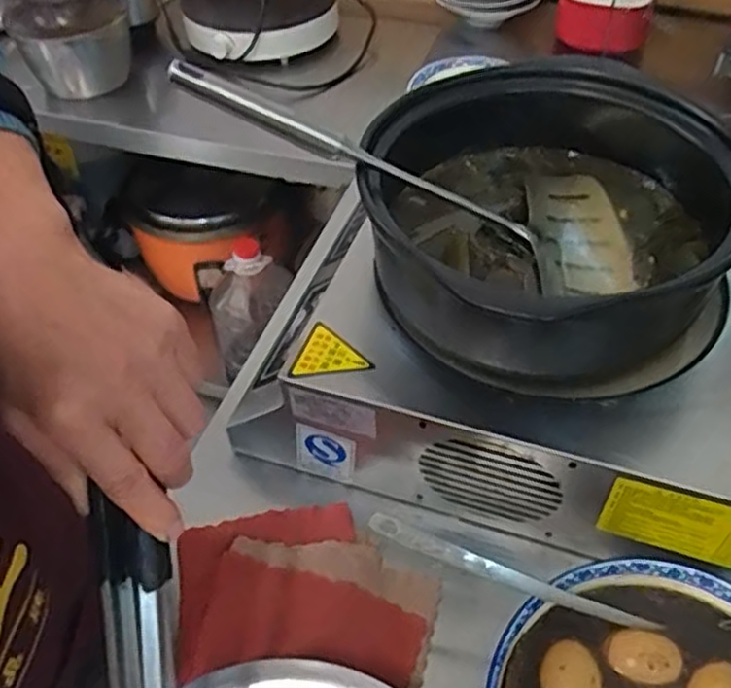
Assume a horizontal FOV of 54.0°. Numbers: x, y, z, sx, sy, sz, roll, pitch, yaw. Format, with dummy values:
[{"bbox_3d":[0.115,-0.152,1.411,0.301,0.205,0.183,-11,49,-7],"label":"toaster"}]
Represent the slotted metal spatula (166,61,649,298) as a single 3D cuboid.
[{"bbox_3d":[0.042,-0.130,0.543,0.358,0.043,0.117,20,42,-15],"label":"slotted metal spatula"}]

